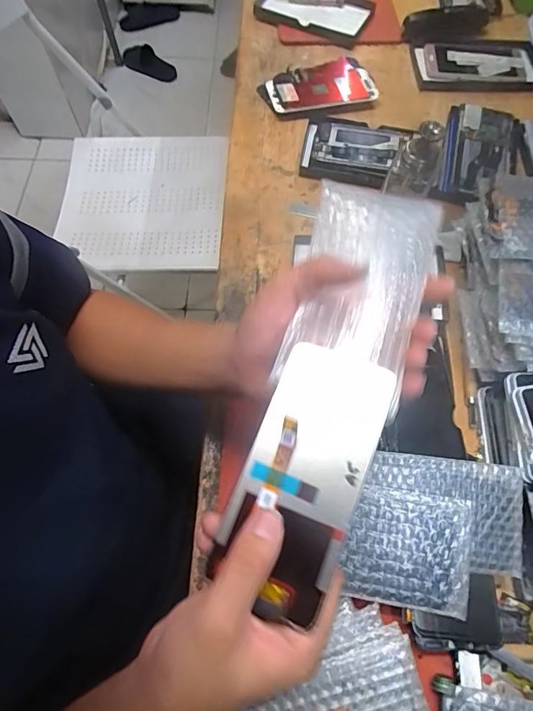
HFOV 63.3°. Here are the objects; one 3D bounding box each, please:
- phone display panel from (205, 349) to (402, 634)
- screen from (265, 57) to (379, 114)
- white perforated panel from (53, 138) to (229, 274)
[{"bbox_3d":[0.023,0.070,0.266,0.070,0.011,0.153,20,76,17],"label":"phone display panel"},{"bbox_3d":[0.079,-0.403,0.642,0.160,0.009,0.099,-14,67,-7],"label":"screen"},{"bbox_3d":[-0.261,-0.323,0.911,0.332,0.029,0.342,2,70,1],"label":"white perforated panel"}]

